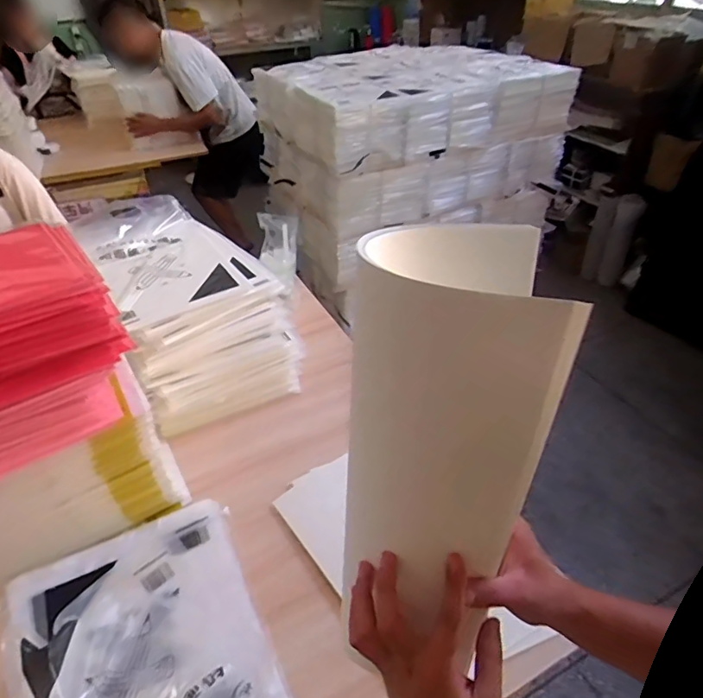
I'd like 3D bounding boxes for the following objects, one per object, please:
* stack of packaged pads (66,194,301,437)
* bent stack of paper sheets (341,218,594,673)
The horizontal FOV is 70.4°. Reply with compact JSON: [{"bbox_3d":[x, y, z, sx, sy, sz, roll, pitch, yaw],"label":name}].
[{"bbox_3d":[-0.384,-0.114,1.167,0.319,0.230,0.574,-24,44,-25],"label":"stack of packaged pads"},{"bbox_3d":[0.064,0.052,0.335,0.127,0.270,0.097,2,7,2],"label":"bent stack of paper sheets"}]

